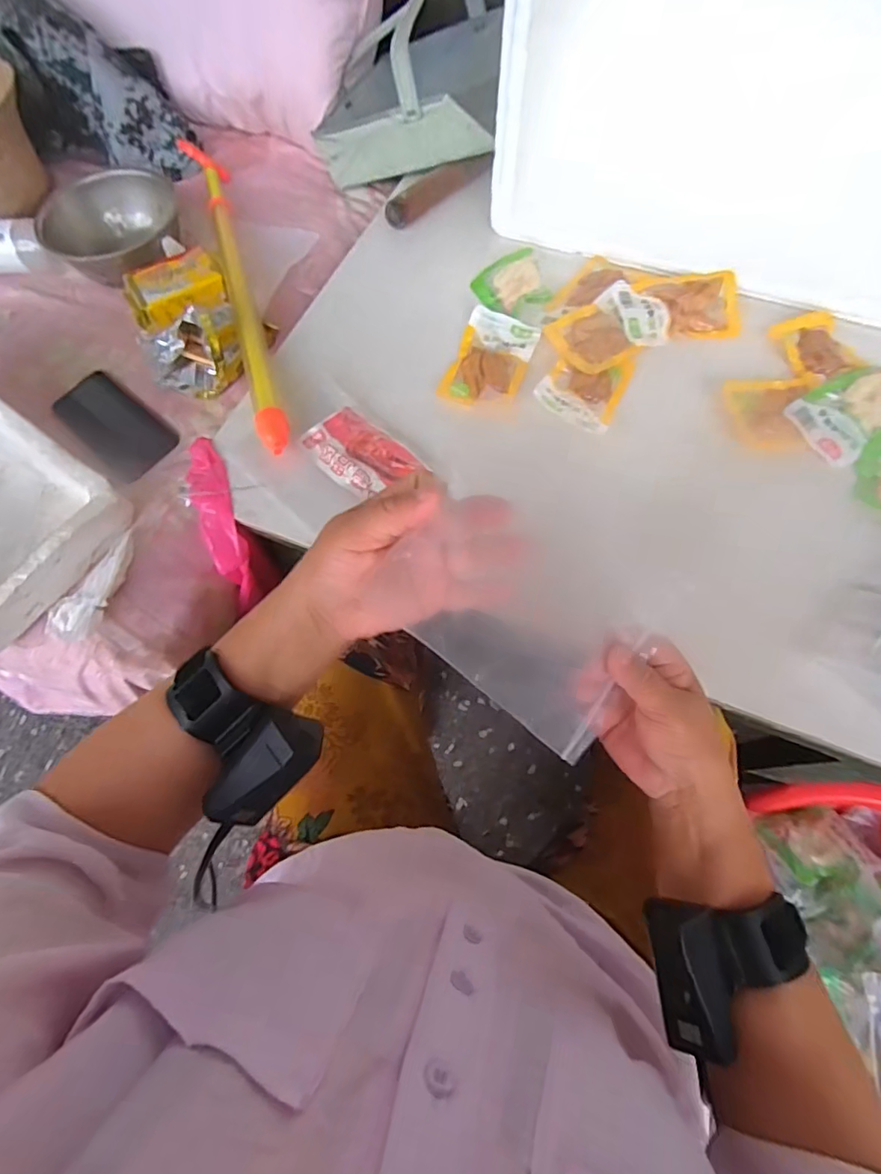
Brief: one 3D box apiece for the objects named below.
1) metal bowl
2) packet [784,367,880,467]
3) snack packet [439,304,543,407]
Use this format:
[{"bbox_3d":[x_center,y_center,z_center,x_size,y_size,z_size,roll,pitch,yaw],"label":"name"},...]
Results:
[{"bbox_3d":[-0.429,-0.481,0.714,0.172,0.078,0.172,0,66,0],"label":"metal bowl"},{"bbox_3d":[0.426,-0.182,0.534,0.141,0.009,0.080,-29,69,-12],"label":"packet"},{"bbox_3d":[0.056,-0.250,0.575,0.081,0.011,0.132,18,67,8],"label":"snack packet"}]

